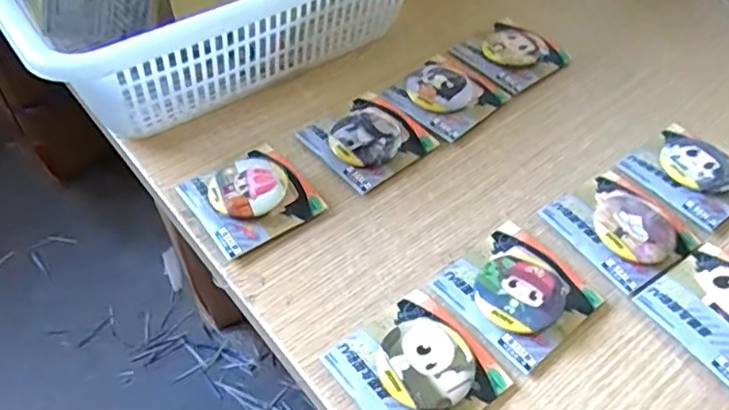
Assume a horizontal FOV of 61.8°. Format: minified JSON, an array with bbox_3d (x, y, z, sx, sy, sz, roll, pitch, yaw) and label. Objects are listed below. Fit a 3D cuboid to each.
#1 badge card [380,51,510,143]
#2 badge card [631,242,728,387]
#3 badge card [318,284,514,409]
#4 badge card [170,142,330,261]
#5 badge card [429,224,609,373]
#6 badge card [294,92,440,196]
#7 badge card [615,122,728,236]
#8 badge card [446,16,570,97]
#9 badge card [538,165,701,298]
[{"bbox_3d":[0.071,-0.097,0.520,0.081,0.017,0.077,-36,60,-27],"label":"badge card"},{"bbox_3d":[0.234,0.069,0.392,0.083,0.011,0.082,-28,56,-23],"label":"badge card"},{"bbox_3d":[0.033,0.095,0.363,0.087,0.016,0.083,-31,58,-25],"label":"badge card"},{"bbox_3d":[-0.083,-0.008,0.444,0.081,0.016,0.080,-28,57,-23],"label":"badge card"},{"bbox_3d":[0.103,0.052,0.399,0.086,0.018,0.083,-33,58,-26],"label":"badge card"},{"bbox_3d":[0.003,-0.055,0.484,0.081,0.017,0.080,-32,58,-25],"label":"badge card"},{"bbox_3d":[0.252,-0.026,0.468,0.083,0.017,0.085,-29,57,-23],"label":"badge card"},{"bbox_3d":[0.134,-0.140,0.558,0.086,0.015,0.082,-36,60,-27],"label":"badge card"},{"bbox_3d":[0.183,0.012,0.433,0.083,0.012,0.085,-27,56,-21],"label":"badge card"}]

